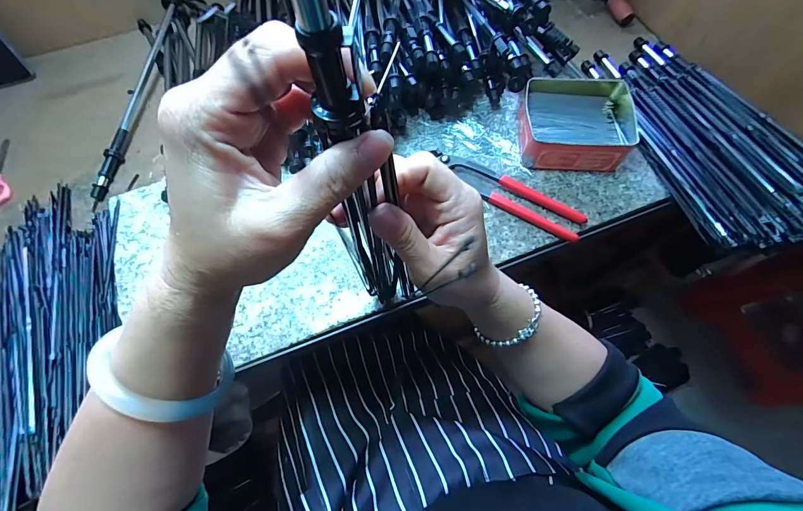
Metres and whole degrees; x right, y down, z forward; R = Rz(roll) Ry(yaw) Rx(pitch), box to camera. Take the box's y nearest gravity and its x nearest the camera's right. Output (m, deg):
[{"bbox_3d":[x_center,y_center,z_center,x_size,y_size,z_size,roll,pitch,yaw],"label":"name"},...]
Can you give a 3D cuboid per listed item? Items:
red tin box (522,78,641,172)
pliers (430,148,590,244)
[{"bbox_3d":[0.208,-0.158,0.431,0.124,0.048,0.101,3,68,2],"label":"red tin box"},{"bbox_3d":[0.123,-0.077,0.418,0.186,0.015,0.046,31,72,12],"label":"pliers"}]

